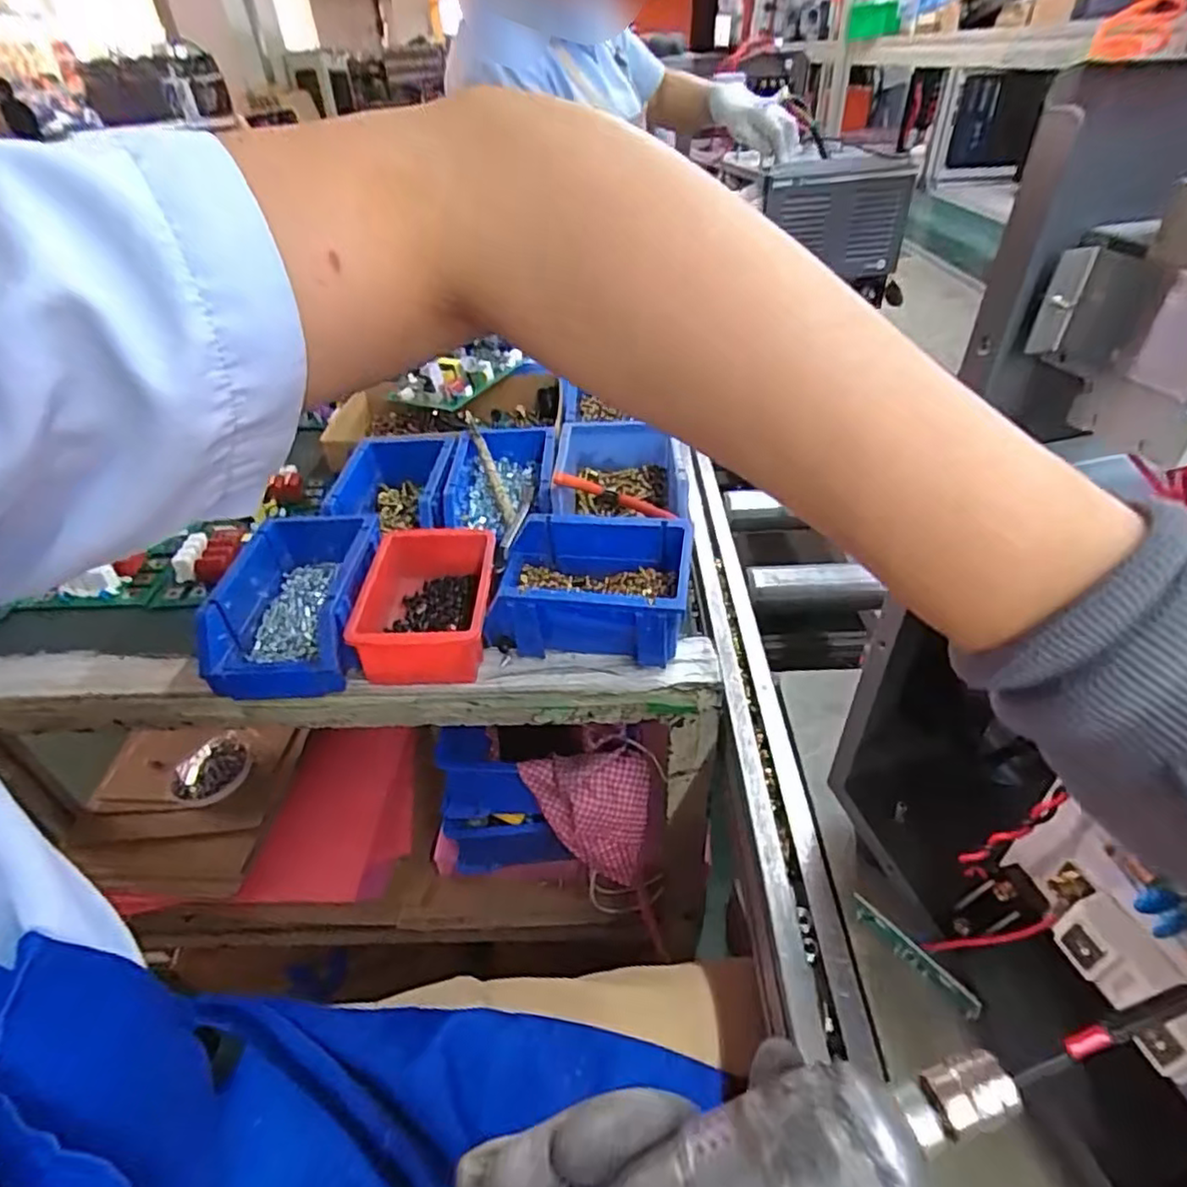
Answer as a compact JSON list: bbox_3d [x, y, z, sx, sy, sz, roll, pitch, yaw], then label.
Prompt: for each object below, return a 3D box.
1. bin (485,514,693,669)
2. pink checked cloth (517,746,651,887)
[{"bbox_3d":[-0.004,-0.002,0.521,0.152,0.075,0.096,5,41,10],"label":"bin"},{"bbox_3d":[-0.001,0.218,0.642,0.125,0.129,0.073,-7,40,-3],"label":"pink checked cloth"}]

